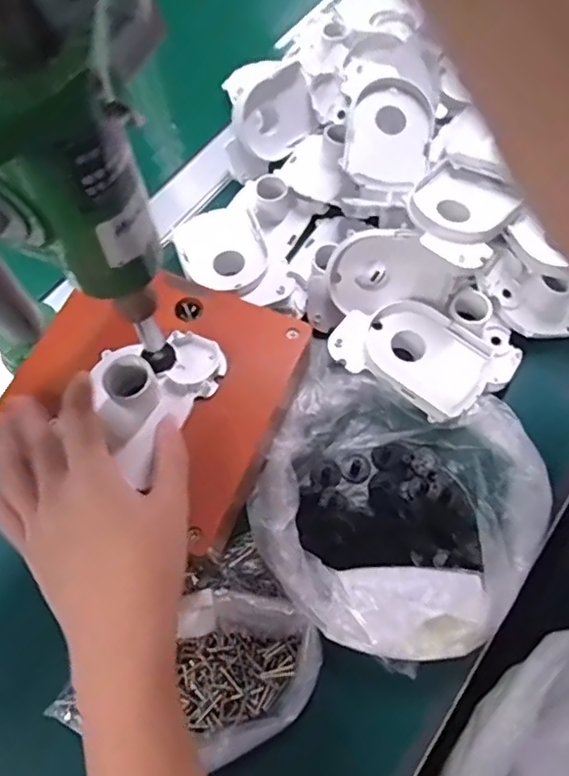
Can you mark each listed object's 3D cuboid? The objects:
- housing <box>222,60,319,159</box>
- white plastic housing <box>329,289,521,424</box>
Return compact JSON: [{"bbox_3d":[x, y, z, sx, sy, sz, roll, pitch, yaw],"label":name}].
[{"bbox_3d":[-0.016,-0.235,0.495,0.078,0.063,0.042,-38,44,-17],"label":"housing"},{"bbox_3d":[0.101,-0.030,0.408,0.110,0.026,0.097,34,70,15],"label":"white plastic housing"}]

